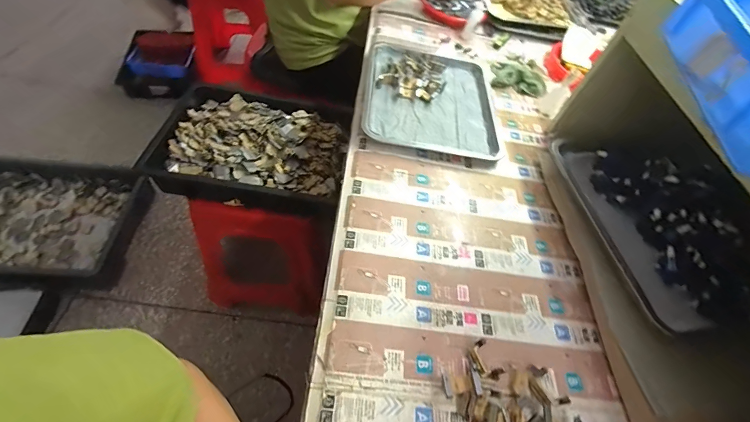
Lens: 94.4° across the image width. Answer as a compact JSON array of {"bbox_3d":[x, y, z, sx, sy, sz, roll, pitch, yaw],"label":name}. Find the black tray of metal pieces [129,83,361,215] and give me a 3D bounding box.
[{"bbox_3d":[-0.265,-0.151,0.804,0.422,0.065,0.291,12,54,0],"label":"black tray of metal pieces"}]

